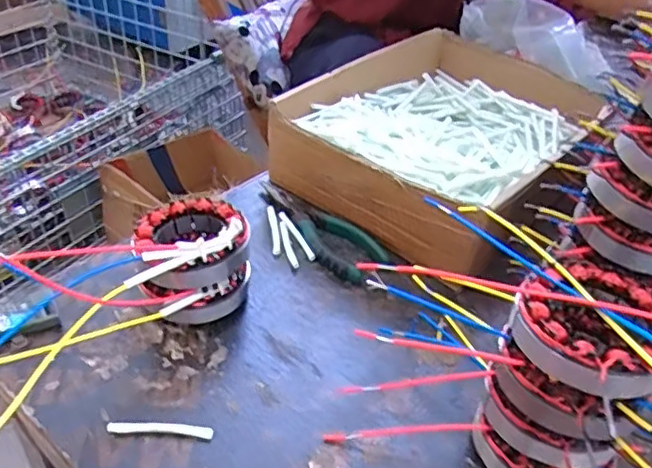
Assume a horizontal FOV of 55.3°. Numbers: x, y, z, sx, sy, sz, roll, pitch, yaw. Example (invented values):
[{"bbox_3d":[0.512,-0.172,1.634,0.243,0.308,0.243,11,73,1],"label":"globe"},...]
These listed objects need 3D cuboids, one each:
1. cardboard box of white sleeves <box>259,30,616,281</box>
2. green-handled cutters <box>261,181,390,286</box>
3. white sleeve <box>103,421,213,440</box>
[{"bbox_3d":[0.134,-0.105,0.662,0.238,0.097,0.338,31,45,27],"label":"cardboard box of white sleeves"},{"bbox_3d":[-0.005,-0.008,0.586,0.062,0.014,0.148,-25,48,-33],"label":"green-handled cutters"},{"bbox_3d":[-0.109,0.128,0.410,0.068,0.006,0.010,3,39,-3],"label":"white sleeve"}]

